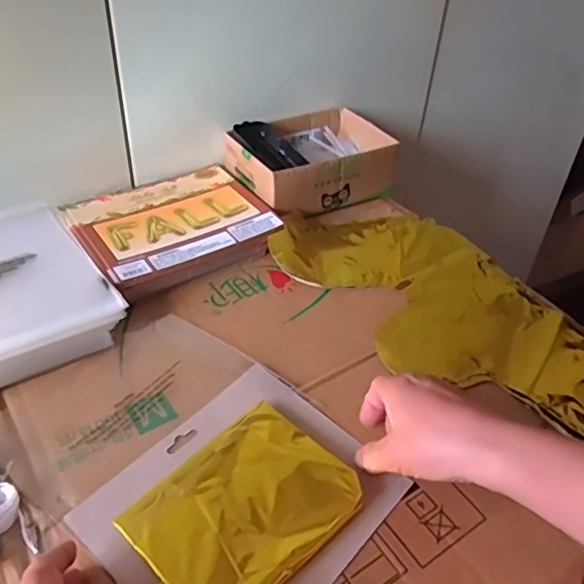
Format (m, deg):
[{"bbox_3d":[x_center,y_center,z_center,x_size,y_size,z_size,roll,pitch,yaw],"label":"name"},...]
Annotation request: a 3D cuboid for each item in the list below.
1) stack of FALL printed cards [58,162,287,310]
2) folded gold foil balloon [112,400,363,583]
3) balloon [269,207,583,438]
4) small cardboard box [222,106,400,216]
[{"bbox_3d":[-0.131,-0.076,0.654,0.199,0.025,0.176,-24,48,-29],"label":"stack of FALL printed cards"},{"bbox_3d":[-0.033,0.149,0.410,0.141,0.017,0.107,-30,51,-33],"label":"folded gold foil balloon"},{"bbox_3d":[0.169,0.021,0.568,0.202,0.017,0.420,-22,47,-27],"label":"balloon"},{"bbox_3d":[0.024,-0.164,0.738,0.187,0.064,0.134,-20,46,-25],"label":"small cardboard box"}]

